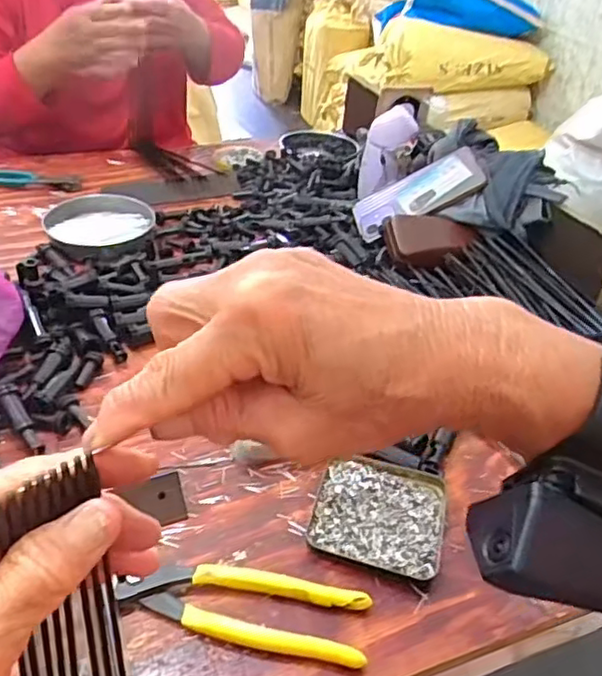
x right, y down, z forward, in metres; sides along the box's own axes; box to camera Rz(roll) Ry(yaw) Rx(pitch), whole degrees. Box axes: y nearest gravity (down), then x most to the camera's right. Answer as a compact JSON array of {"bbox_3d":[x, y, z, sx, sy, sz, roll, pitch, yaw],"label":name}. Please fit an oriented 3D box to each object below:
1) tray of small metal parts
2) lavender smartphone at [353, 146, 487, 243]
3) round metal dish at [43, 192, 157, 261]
[{"bbox_3d":[0.059,0.133,0.484,0.094,0.016,0.094,12,37,9],"label":"tray of small metal parts"},{"bbox_3d":[0.141,-0.175,0.782,0.158,0.010,0.079,-26,46,21],"label":"lavender smartphone"},{"bbox_3d":[-0.236,-0.135,0.756,0.125,0.029,0.109,-8,38,-17],"label":"round metal dish"}]

